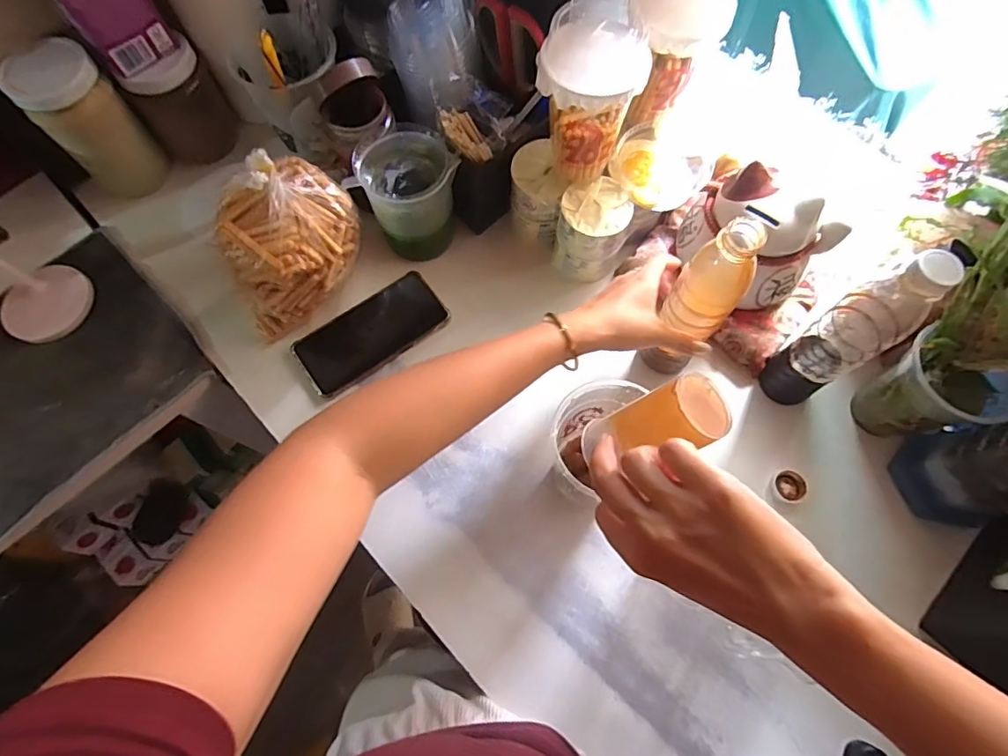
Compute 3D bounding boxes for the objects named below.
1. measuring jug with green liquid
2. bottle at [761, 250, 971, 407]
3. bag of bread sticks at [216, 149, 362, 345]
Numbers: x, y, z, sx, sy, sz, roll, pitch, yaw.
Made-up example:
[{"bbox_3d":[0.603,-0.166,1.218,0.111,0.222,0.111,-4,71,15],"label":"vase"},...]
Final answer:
[{"bbox_3d":[-0.103,-0.208,0.580,0.099,0.123,0.103,0,70,1],"label":"measuring jug with green liquid"},{"bbox_3d":[0.309,-0.040,0.453,0.065,0.213,0.056,-31,72,-10],"label":"bottle"},{"bbox_3d":[-0.222,-0.139,0.527,0.148,0.161,0.106,-26,71,-9],"label":"bag of bread sticks"}]

